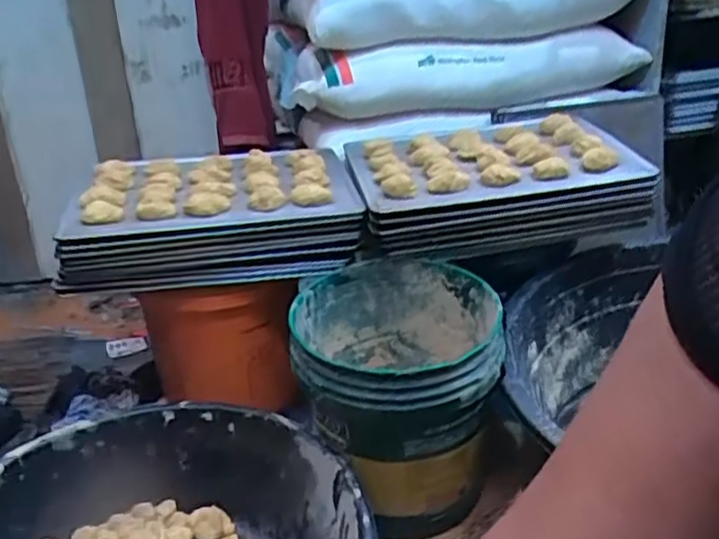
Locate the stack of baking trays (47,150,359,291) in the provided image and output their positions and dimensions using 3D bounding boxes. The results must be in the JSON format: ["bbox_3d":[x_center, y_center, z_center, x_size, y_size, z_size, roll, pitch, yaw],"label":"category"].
[{"bbox_3d":[-0.237,-0.082,1.104,0.450,0.147,0.269,-7,25,-8],"label":"stack of baking trays"}]

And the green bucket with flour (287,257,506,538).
[{"bbox_3d":[0.054,0.186,0.996,0.273,0.312,0.278,-3,25,2],"label":"green bucket with flour"}]

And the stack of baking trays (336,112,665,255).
[{"bbox_3d":[0.213,-0.150,1.141,0.435,0.136,0.293,-6,25,-6],"label":"stack of baking trays"}]

